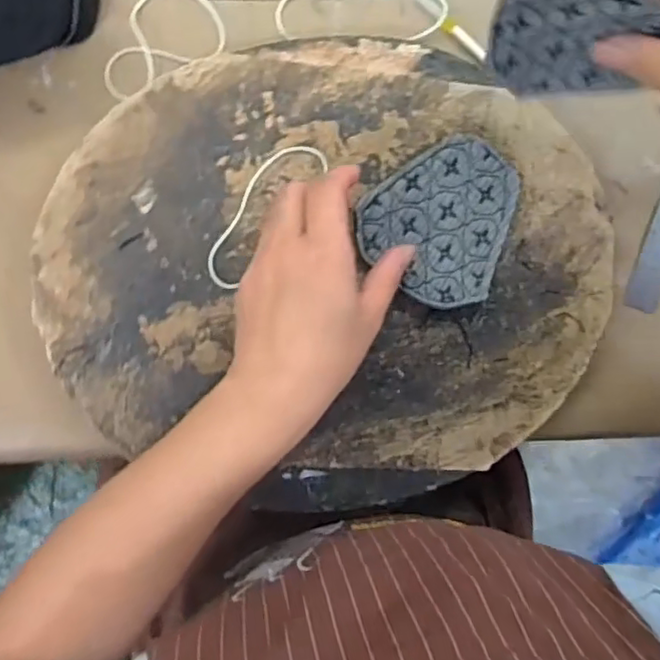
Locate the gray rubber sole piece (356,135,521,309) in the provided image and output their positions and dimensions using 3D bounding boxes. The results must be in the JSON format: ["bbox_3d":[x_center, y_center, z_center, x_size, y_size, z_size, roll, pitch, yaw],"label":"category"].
[{"bbox_3d":[0.077,-0.066,0.398,0.101,0.012,0.092,-1,95,-8],"label":"gray rubber sole piece"}]

